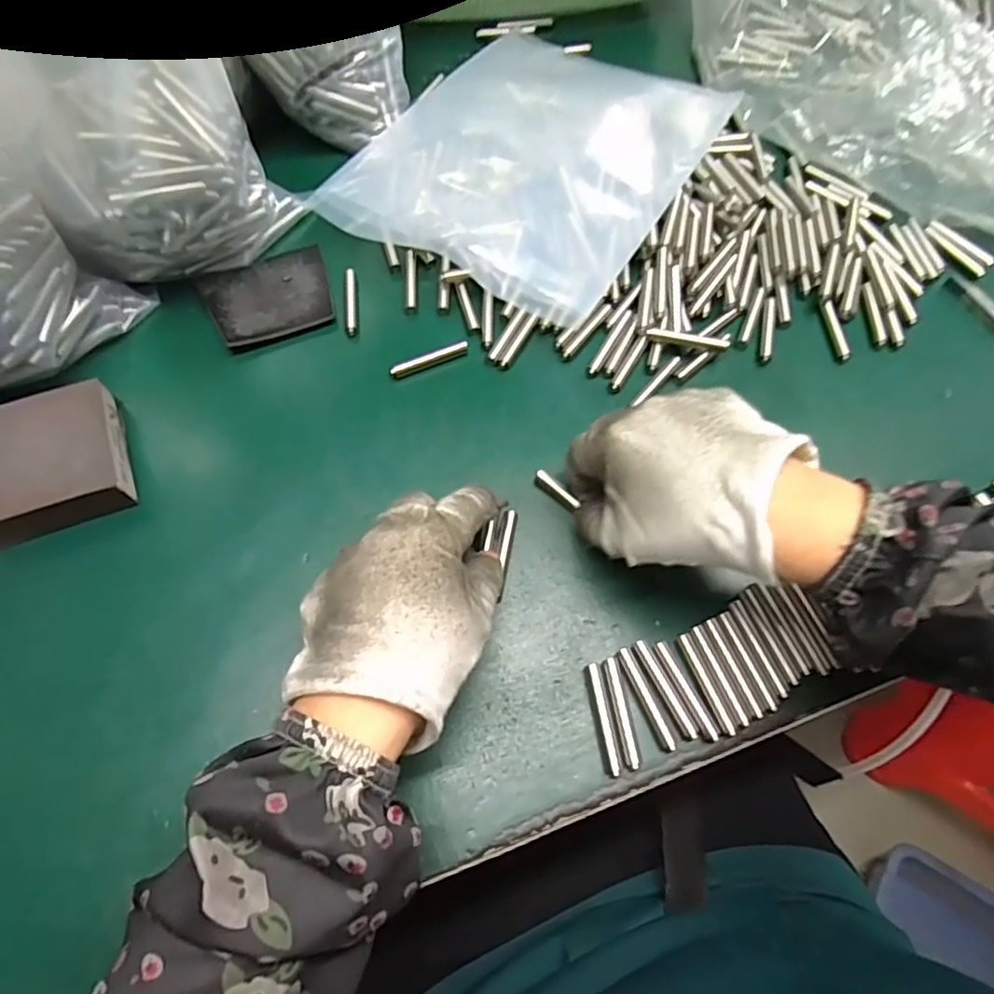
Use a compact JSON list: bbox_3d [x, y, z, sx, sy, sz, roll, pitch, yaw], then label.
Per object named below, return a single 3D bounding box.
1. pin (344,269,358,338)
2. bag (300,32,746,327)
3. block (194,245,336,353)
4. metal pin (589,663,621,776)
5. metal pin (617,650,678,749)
[{"bbox_3d":[-0.092,-0.123,0.380,0.008,0.006,0.050,-6,66,-2],"label":"pin"},{"bbox_3d":[0.030,-0.238,0.415,0.189,0.027,0.267,31,69,11],"label":"bag"},{"bbox_3d":[-0.141,-0.127,0.377,0.074,0.007,0.063,-25,68,-10],"label":"block"},{"bbox_3d":[0.050,0.102,0.280,0.005,0.005,0.048,-9,66,-4],"label":"metal pin"},{"bbox_3d":[0.070,0.093,0.282,0.007,0.004,0.048,-22,68,-9],"label":"metal pin"}]

